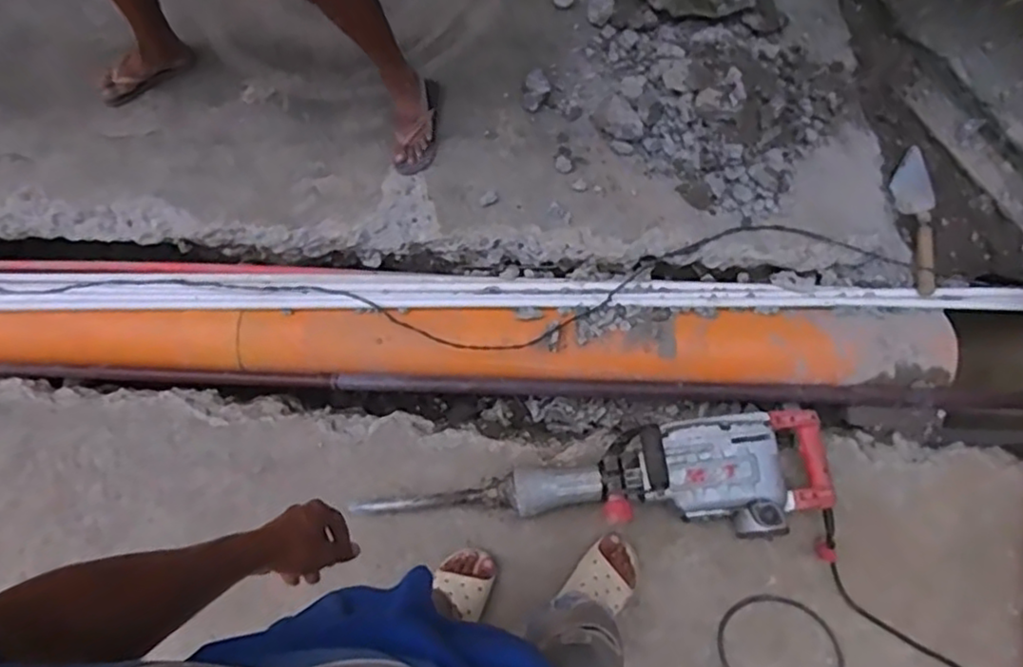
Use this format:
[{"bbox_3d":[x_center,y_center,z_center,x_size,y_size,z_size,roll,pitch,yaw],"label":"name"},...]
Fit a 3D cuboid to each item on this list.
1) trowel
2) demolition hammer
[{"bbox_3d":[0.895,-0.256,1.468,0.085,0.069,0.353,1,76,3],"label":"trowel"},{"bbox_3d":[0.149,0.298,1.187,0.859,0.199,0.254,-6,75,0],"label":"demolition hammer"}]

